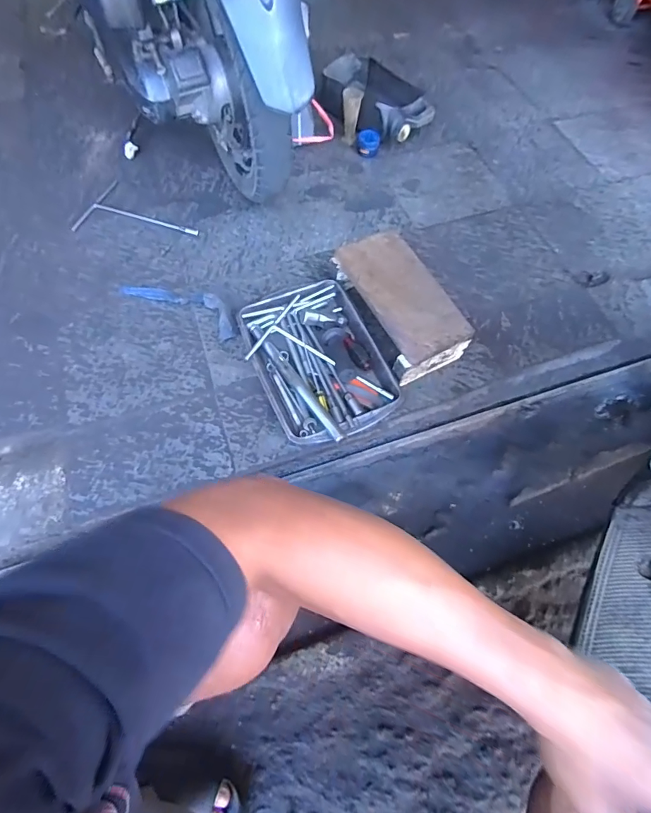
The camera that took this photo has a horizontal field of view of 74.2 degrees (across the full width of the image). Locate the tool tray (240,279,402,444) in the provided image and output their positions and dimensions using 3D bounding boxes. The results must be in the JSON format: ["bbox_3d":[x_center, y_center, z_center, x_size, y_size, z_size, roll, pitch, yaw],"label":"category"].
[{"bbox_3d":[-0.015,-0.098,0.896,0.257,0.063,0.362,-25,69,-13],"label":"tool tray"}]

